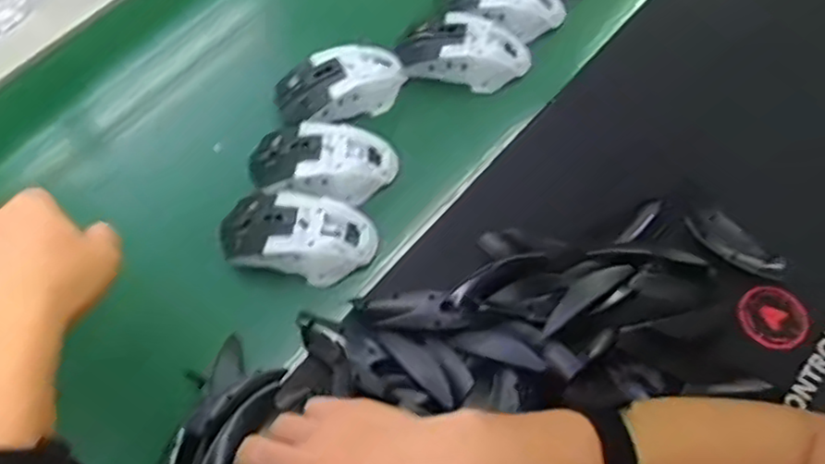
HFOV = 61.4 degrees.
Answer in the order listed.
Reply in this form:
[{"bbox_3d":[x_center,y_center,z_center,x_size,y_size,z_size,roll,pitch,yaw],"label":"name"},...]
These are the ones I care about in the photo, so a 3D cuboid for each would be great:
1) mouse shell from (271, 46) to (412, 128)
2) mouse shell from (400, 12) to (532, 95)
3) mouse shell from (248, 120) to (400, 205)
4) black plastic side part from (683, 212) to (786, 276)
[{"bbox_3d":[-0.060,-0.126,0.590,0.111,0.035,0.052,-19,62,-7],"label":"mouse shell"},{"bbox_3d":[0.049,-0.163,0.613,0.106,0.033,0.066,12,63,10],"label":"mouse shell"},{"bbox_3d":[-0.073,-0.060,0.556,0.118,0.035,0.058,4,62,6],"label":"mouse shell"},{"bbox_3d":[0.245,0.009,0.526,0.072,0.015,0.030,40,71,22],"label":"black plastic side part"}]

